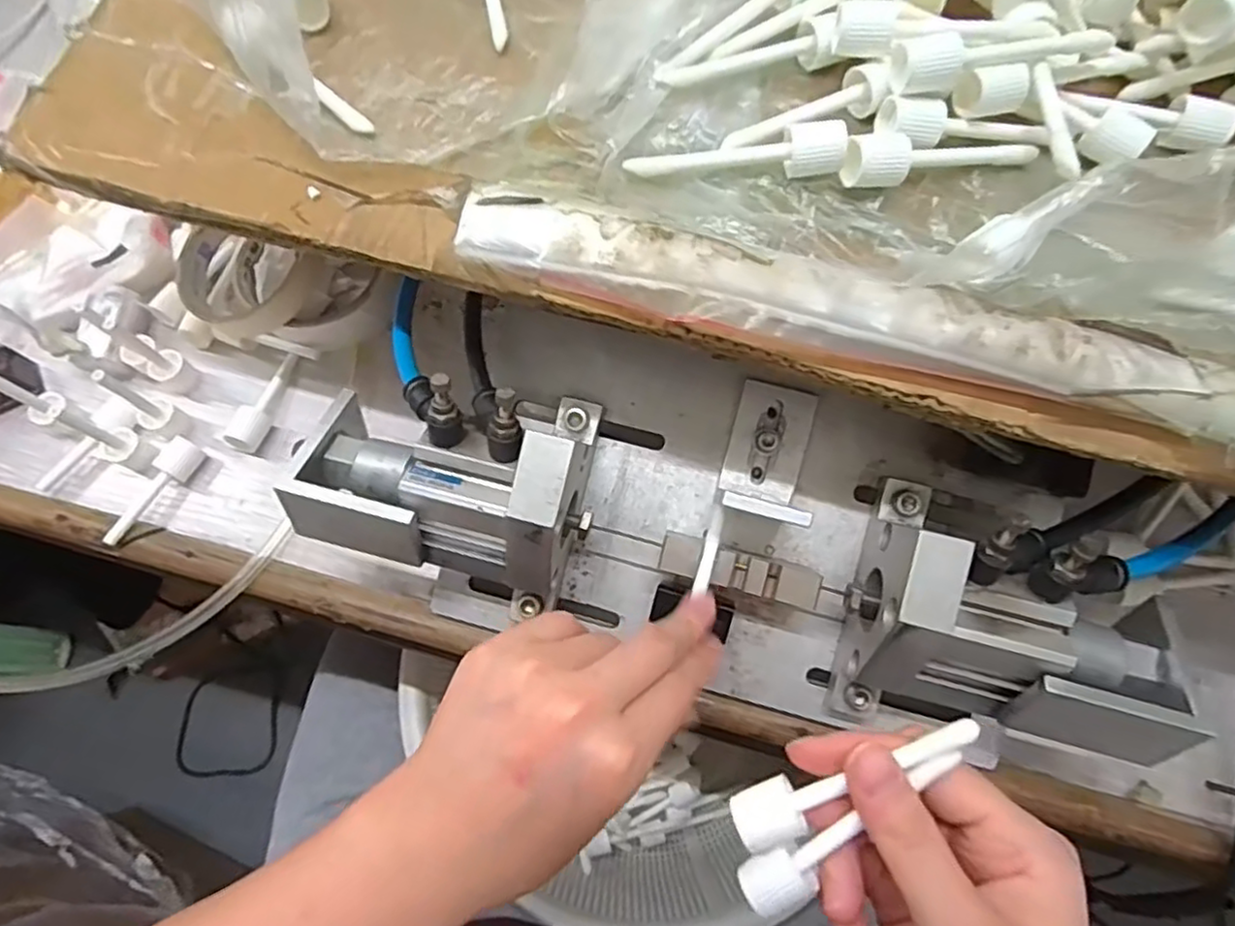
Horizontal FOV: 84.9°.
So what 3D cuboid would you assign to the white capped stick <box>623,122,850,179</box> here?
[{"bbox_3d":[0.045,-0.118,0.255,0.080,0.016,0.014,3,72,1],"label":"white capped stick"}]

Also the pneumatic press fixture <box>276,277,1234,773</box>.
[{"bbox_3d":[0.049,0.025,0.312,0.359,0.109,0.136,14,72,5],"label":"pneumatic press fixture"}]

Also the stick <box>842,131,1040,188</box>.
[{"bbox_3d":[0.124,-0.117,0.261,0.081,0.016,0.016,-10,71,-16],"label":"stick"}]

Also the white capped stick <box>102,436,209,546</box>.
[{"bbox_3d":[-0.251,0.016,0.366,0.015,0.012,0.065,29,74,10],"label":"white capped stick"}]

